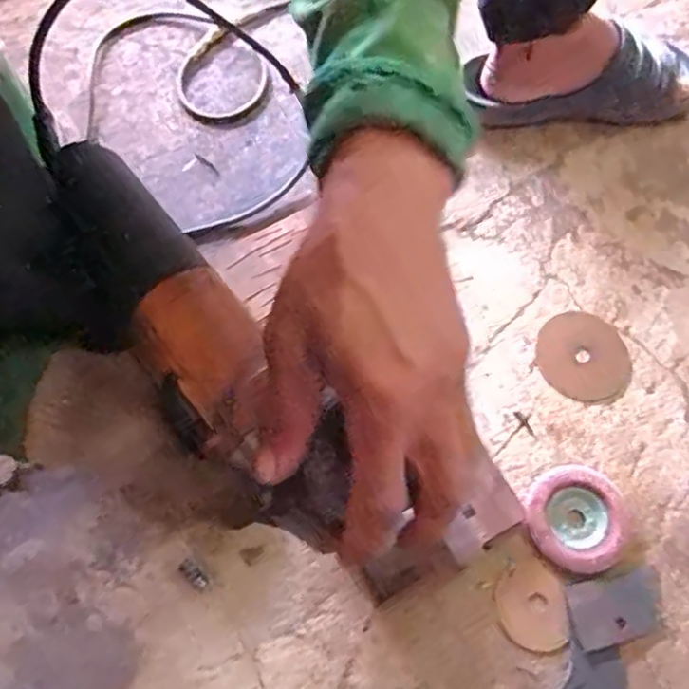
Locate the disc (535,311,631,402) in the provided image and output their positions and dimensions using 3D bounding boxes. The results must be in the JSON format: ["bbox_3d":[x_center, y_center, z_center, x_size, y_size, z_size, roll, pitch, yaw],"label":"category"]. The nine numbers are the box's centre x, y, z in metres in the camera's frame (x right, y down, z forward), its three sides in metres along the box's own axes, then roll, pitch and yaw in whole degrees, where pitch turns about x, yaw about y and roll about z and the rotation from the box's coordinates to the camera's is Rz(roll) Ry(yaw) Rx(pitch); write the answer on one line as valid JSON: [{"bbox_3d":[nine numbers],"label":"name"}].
[{"bbox_3d":[0.224,0.010,0.590,0.084,0.005,0.085,0,69,-1],"label":"disc"}]

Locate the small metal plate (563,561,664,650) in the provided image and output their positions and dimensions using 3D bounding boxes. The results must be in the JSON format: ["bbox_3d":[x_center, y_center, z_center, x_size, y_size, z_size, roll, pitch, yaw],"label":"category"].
[{"bbox_3d":[0.219,0.213,0.507,0.077,0.004,0.049,-10,72,-12],"label":"small metal plate"}]

